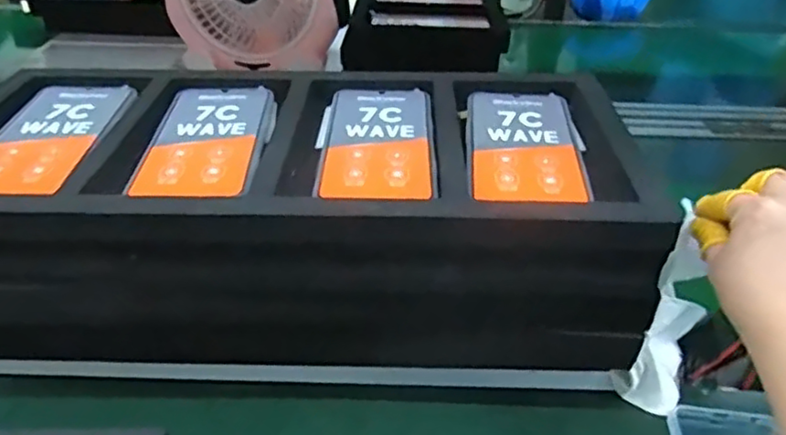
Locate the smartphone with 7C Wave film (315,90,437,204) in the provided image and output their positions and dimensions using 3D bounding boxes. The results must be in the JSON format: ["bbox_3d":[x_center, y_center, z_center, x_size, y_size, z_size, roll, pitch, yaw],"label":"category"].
[{"bbox_3d":[-0.011,-0.056,0.454,0.075,0.007,0.172,1,35,-1],"label":"smartphone with 7C Wave film"}]

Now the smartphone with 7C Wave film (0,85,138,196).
[{"bbox_3d":[-0.246,-0.061,0.458,0.079,0.008,0.159,1,35,0],"label":"smartphone with 7C Wave film"}]

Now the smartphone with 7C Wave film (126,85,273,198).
[{"bbox_3d":[-0.134,-0.059,0.457,0.075,0.009,0.177,0,35,-2],"label":"smartphone with 7C Wave film"}]

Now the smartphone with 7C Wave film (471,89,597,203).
[{"bbox_3d":[0.093,-0.055,0.452,0.076,0.005,0.158,4,35,4],"label":"smartphone with 7C Wave film"}]

